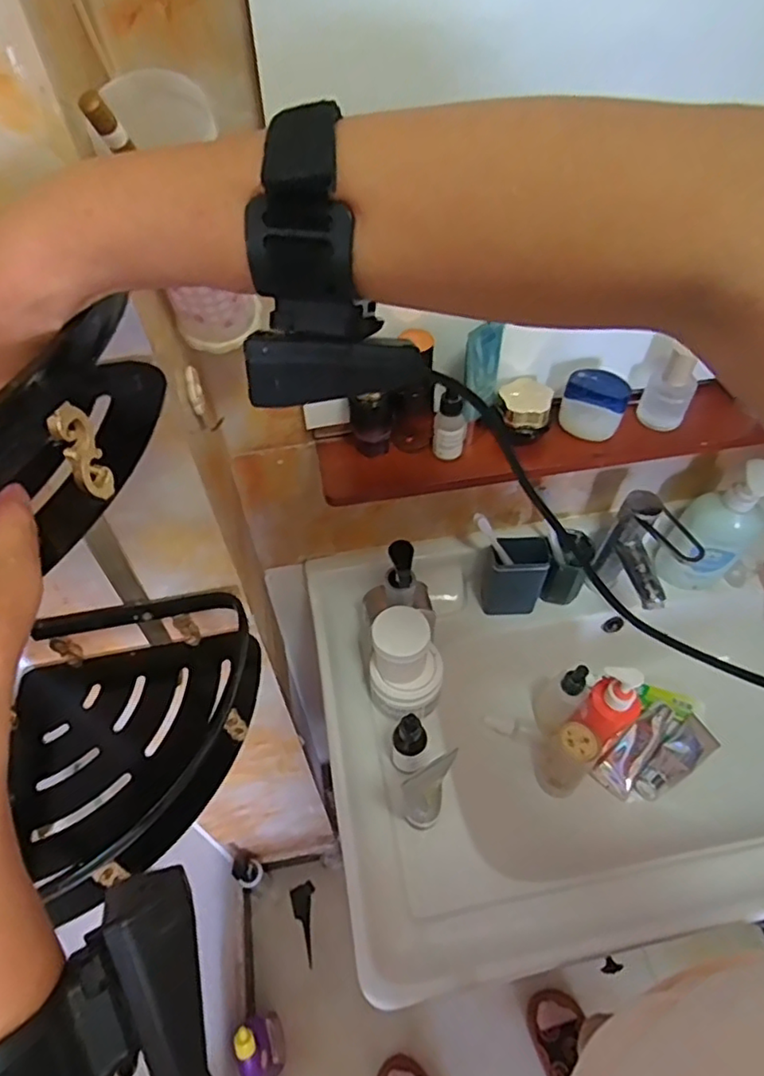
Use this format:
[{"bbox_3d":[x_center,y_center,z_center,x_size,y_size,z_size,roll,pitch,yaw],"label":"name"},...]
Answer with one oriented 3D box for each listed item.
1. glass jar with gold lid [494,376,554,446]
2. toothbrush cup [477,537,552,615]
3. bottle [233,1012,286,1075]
[{"bbox_3d":[0.141,-0.129,0.605,0.053,0.042,0.056,-1,52,1],"label":"glass jar with gold lid"},{"bbox_3d":[0.175,0.045,0.803,0.090,0.124,0.060,1,52,2],"label":"toothbrush cup"},{"bbox_3d":[-0.210,0.904,1.076,0.056,0.235,0.103,-15,54,-10],"label":"bottle"}]

